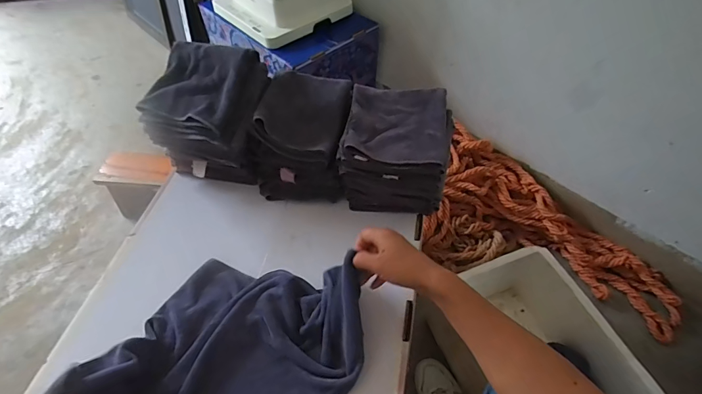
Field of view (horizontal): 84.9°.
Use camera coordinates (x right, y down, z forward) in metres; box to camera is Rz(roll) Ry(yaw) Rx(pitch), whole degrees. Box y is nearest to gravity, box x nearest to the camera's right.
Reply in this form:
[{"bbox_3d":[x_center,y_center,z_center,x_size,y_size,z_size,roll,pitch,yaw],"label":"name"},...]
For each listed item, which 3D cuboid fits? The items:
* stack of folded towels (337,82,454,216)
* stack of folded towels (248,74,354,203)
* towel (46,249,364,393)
[{"bbox_3d":[0.079,-0.078,0.677,0.170,0.154,0.162,10,51,9],"label":"stack of folded towels"},{"bbox_3d":[-0.086,-0.109,0.704,0.156,0.155,0.169,4,51,5],"label":"stack of folded towels"},{"bbox_3d":[-0.151,0.191,0.500,0.319,0.124,0.257,3,49,2],"label":"towel"}]

